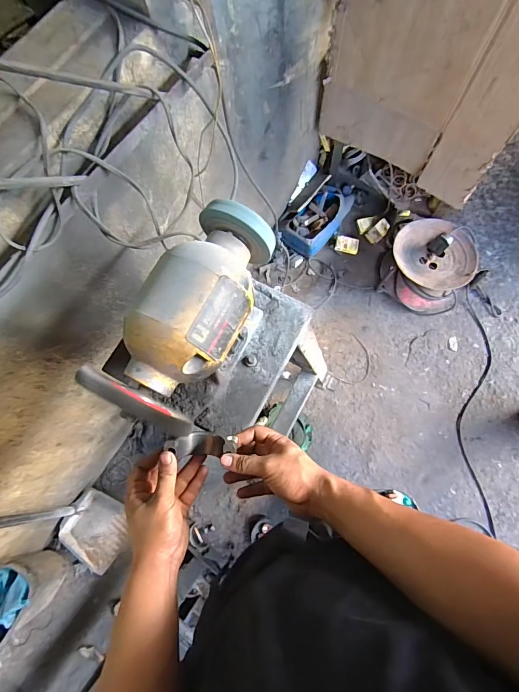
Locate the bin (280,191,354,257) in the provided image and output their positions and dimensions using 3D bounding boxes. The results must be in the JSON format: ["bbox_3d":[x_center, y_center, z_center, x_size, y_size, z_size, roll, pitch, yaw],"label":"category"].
[{"bbox_3d":[0.232,-0.511,1.490,0.163,0.095,0.312,36,79,14],"label":"bin"}]

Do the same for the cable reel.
[{"bbox_3d":[0.617,-0.292,1.359,0.308,0.217,0.290,9,74,8],"label":"cable reel"}]

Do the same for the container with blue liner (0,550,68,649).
[{"bbox_3d":[-0.721,0.745,1.114,0.209,0.260,0.177,-38,73,-7],"label":"container with blue liner"}]

